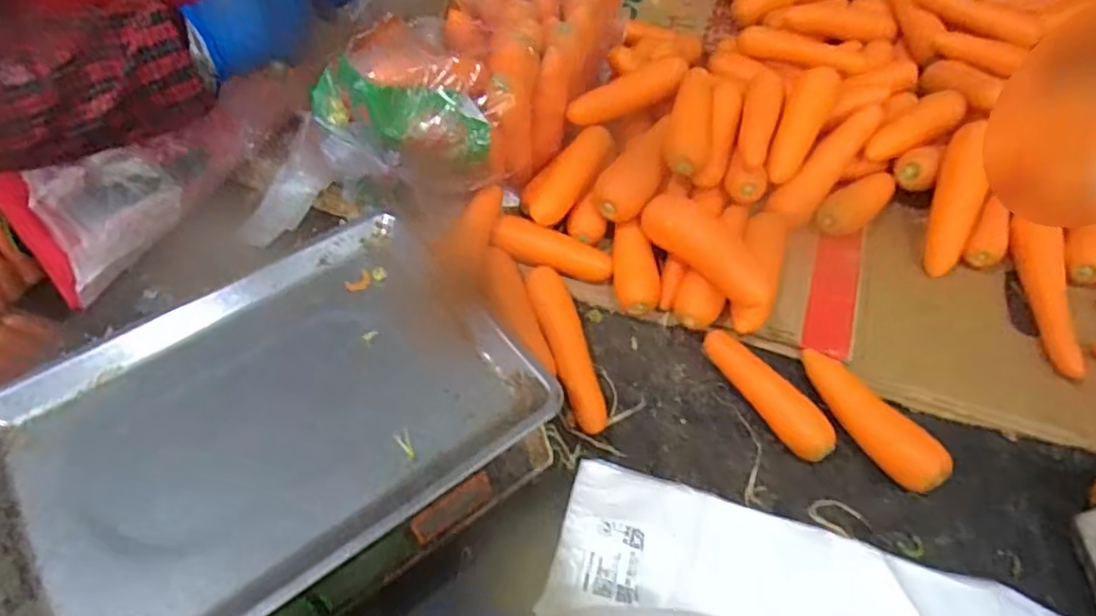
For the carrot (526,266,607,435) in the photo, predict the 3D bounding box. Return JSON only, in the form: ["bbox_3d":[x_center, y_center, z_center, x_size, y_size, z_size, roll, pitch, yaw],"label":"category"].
[{"bbox_3d":[0.016,0.032,0.557,0.035,0.032,0.158,-14,56,-11],"label":"carrot"}]

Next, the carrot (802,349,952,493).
[{"bbox_3d":[0.262,0.088,0.519,0.032,0.032,0.136,-28,60,-20],"label":"carrot"}]

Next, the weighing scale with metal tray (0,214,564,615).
[{"bbox_3d":[-0.199,0.096,0.463,0.341,0.097,0.260,-35,62,-23],"label":"weighing scale with metal tray"}]

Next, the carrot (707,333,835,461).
[{"bbox_3d":[0.184,0.075,0.542,0.028,0.032,0.133,-32,61,-22],"label":"carrot"}]

